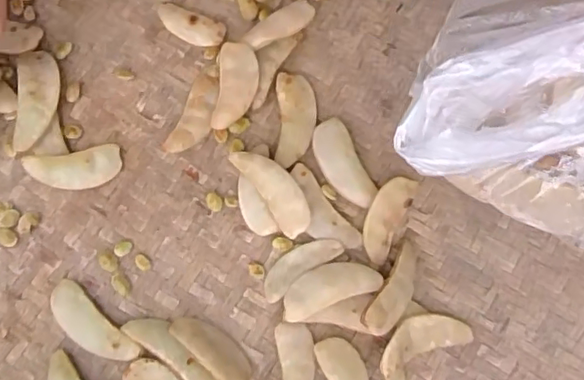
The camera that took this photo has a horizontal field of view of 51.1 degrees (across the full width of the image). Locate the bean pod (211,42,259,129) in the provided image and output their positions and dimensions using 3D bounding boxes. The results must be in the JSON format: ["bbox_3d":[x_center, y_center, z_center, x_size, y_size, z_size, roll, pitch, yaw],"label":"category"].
[{"bbox_3d":[-0.039,-0.073,0.429,0.028,0.011,0.059,5,78,1],"label":"bean pod"}]

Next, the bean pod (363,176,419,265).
[{"bbox_3d":[0.064,0.019,0.418,0.025,0.015,0.060,23,94,5],"label":"bean pod"}]

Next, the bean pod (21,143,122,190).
[{"bbox_3d":[-0.150,-0.015,0.420,0.061,0.014,0.026,-7,78,-14],"label":"bean pod"}]

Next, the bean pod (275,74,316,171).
[{"bbox_3d":[0.003,-0.049,0.434,0.028,0.011,0.067,1,78,0],"label":"bean pod"}]

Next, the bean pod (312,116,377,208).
[{"bbox_3d":[0.034,-0.019,0.421,0.027,0.004,0.067,-25,79,-5],"label":"bean pod"}]

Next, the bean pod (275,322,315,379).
[{"bbox_3d":[0.004,0.117,0.409,0.024,0.009,0.057,-8,78,-2],"label":"bean pod"}]

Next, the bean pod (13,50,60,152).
[{"bbox_3d":[-0.181,-0.064,0.432,0.033,0.017,0.072,-5,78,-1],"label":"bean pod"}]

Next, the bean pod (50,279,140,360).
[{"bbox_3d":[-0.136,0.091,0.409,0.072,0.007,0.026,42,81,8],"label":"bean pod"}]

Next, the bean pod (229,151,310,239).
[{"bbox_3d":[-0.012,-0.001,0.415,0.026,0.013,0.068,-35,80,-7],"label":"bean pod"}]

